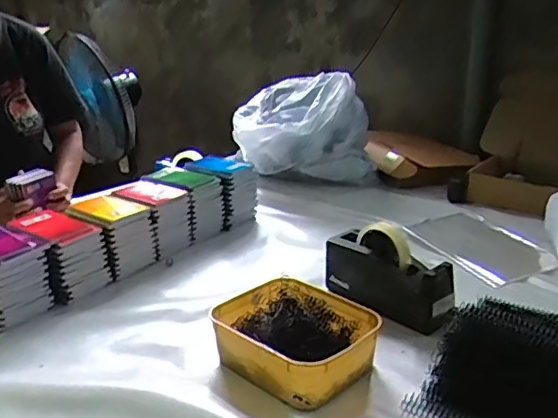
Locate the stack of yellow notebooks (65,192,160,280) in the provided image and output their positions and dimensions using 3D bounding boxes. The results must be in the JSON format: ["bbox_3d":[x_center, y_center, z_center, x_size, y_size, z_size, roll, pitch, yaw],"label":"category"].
[{"bbox_3d":[-0.299,0.043,1.016,0.115,0.114,0.113,13,24,36],"label":"stack of yellow notebooks"}]

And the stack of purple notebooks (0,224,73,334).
[{"bbox_3d":[-0.427,0.099,0.876,0.130,0.110,0.123,13,23,34],"label":"stack of purple notebooks"}]

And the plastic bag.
[{"bbox_3d":[0.059,-0.197,1.439,0.354,0.260,0.259,0,19,2],"label":"plastic bag"}]

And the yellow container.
[{"bbox_3d":[0.017,0.164,0.731,0.199,0.064,0.155,15,24,38],"label":"yellow container"}]

